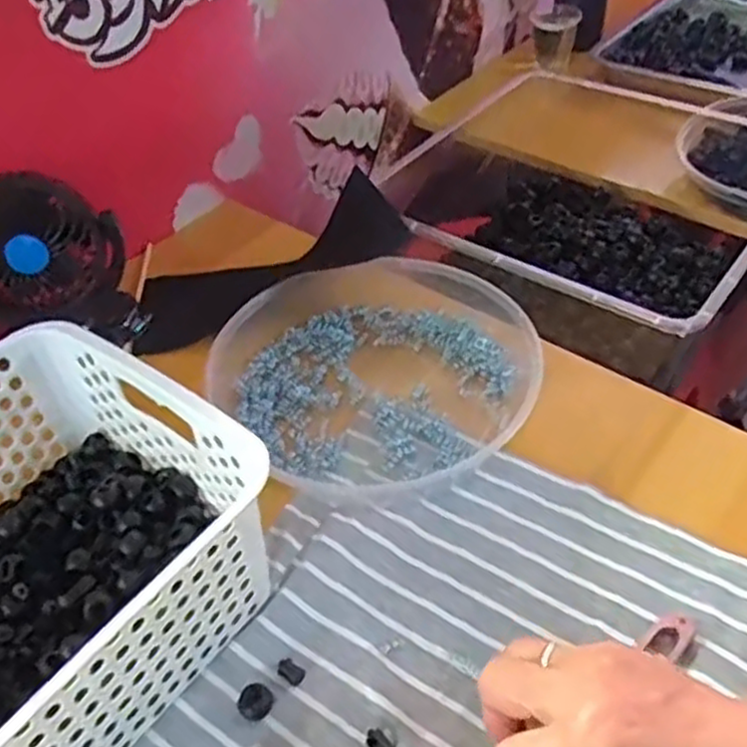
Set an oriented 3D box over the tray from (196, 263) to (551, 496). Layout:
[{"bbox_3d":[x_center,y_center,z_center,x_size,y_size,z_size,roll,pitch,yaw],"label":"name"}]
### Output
[{"bbox_3d":[0.003,-0.009,0.546,0.216,0.043,0.200,-2,45,2],"label":"tray"}]

